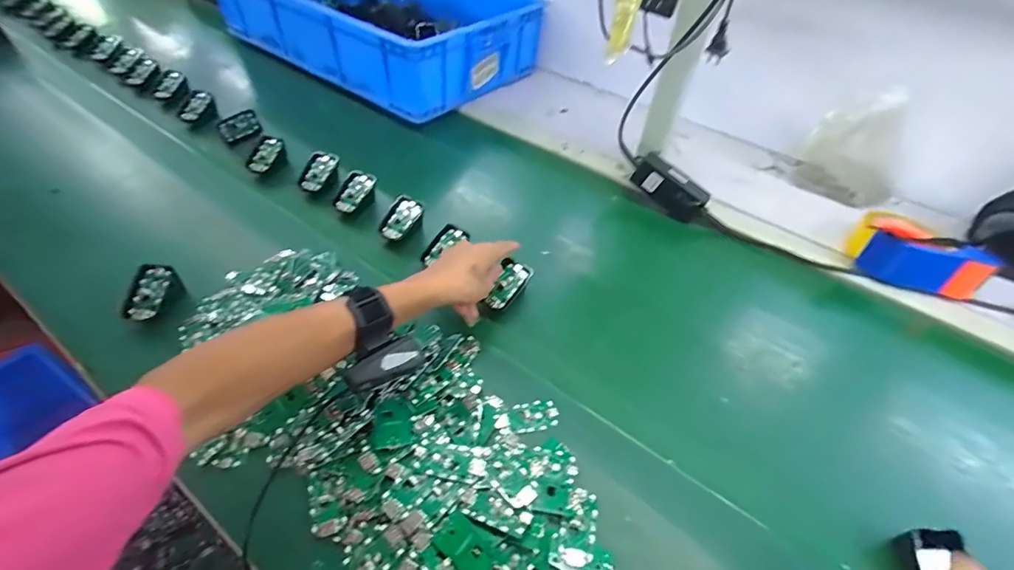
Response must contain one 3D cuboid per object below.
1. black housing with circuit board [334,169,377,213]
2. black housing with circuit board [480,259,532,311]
[{"bbox_3d":[-0.225,-0.139,0.678,0.034,0.022,0.074,21,65,13],"label":"black housing with circuit board"},{"bbox_3d":[0.002,0.000,0.577,0.037,0.014,0.078,25,61,17],"label":"black housing with circuit board"}]

